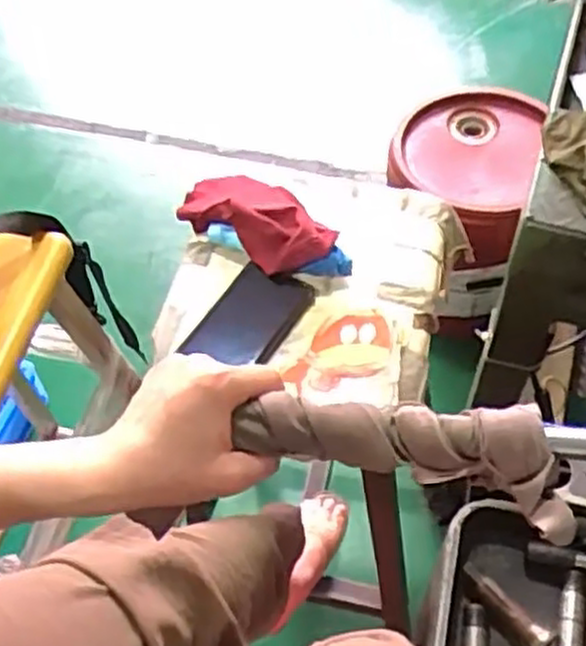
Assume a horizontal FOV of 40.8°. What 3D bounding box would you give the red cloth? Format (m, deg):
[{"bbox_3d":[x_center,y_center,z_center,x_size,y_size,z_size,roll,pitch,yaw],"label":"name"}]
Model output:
[{"bbox_3d":[-0.034,-0.103,0.795,0.176,0.054,0.080,33,63,24],"label":"red cloth"}]

